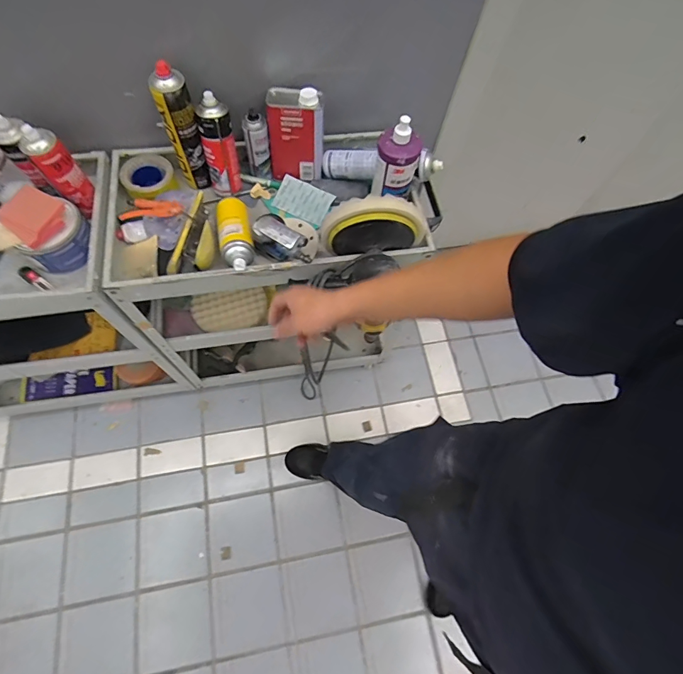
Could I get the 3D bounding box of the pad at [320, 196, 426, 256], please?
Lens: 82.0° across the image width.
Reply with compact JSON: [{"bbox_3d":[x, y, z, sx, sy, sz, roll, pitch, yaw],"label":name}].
[{"bbox_3d":[0.059,-0.200,0.771,0.198,0.178,0.052,2,68,-4],"label":"pad"}]

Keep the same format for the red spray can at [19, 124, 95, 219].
[{"bbox_3d":[-0.541,-0.326,0.758,0.067,0.147,0.072,-37,76,-18],"label":"red spray can"}]

